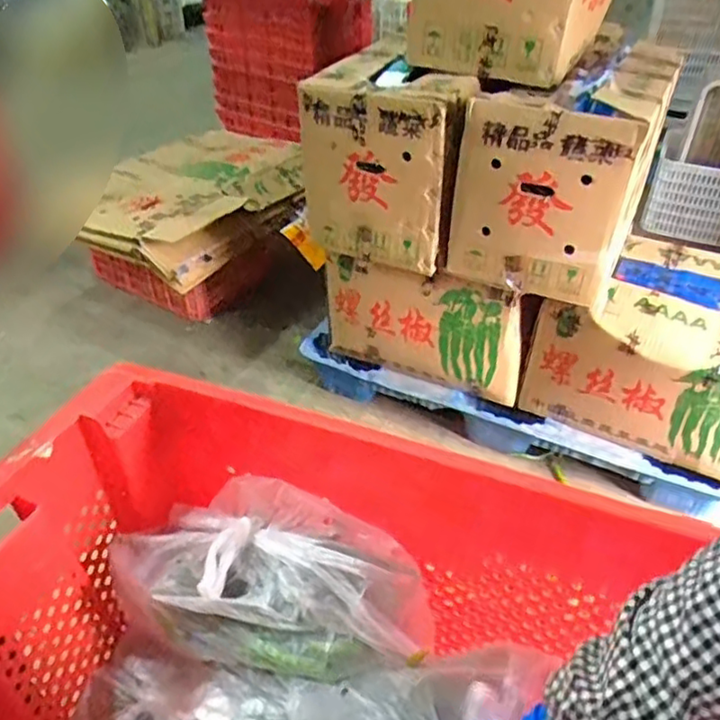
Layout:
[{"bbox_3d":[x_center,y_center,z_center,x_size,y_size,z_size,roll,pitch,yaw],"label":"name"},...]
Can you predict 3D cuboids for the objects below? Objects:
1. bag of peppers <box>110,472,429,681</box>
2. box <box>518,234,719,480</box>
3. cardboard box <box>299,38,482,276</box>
[{"bbox_3d":[-0.085,0.194,0.594,0.293,0.087,0.141,9,39,10],"label":"bag of peppers"},{"bbox_3d":[0.714,-0.021,1.574,0.534,0.381,0.375,17,42,20],"label":"box"},{"bbox_3d":[0.073,-0.468,1.498,0.347,0.387,0.290,14,41,16],"label":"cardboard box"}]

